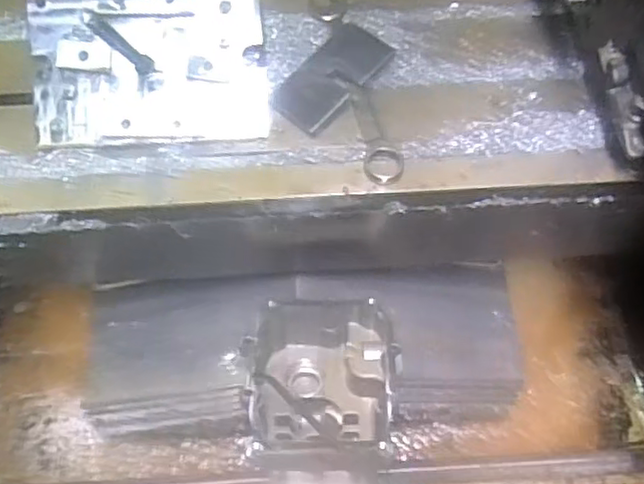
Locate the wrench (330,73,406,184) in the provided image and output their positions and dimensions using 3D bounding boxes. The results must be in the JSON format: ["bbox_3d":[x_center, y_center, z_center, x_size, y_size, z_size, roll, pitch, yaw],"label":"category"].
[{"bbox_3d":[0.057,-0.145,0.813,0.047,0.025,0.163,-16,65,-7],"label":"wrench"}]

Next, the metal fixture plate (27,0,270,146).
[{"bbox_3d":[-0.208,-0.214,0.806,0.277,0.024,0.185,-4,95,-3],"label":"metal fixture plate"}]

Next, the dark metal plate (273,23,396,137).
[{"bbox_3d":[0.012,-0.208,0.838,0.079,0.006,0.157,38,76,14],"label":"dark metal plate"}]

